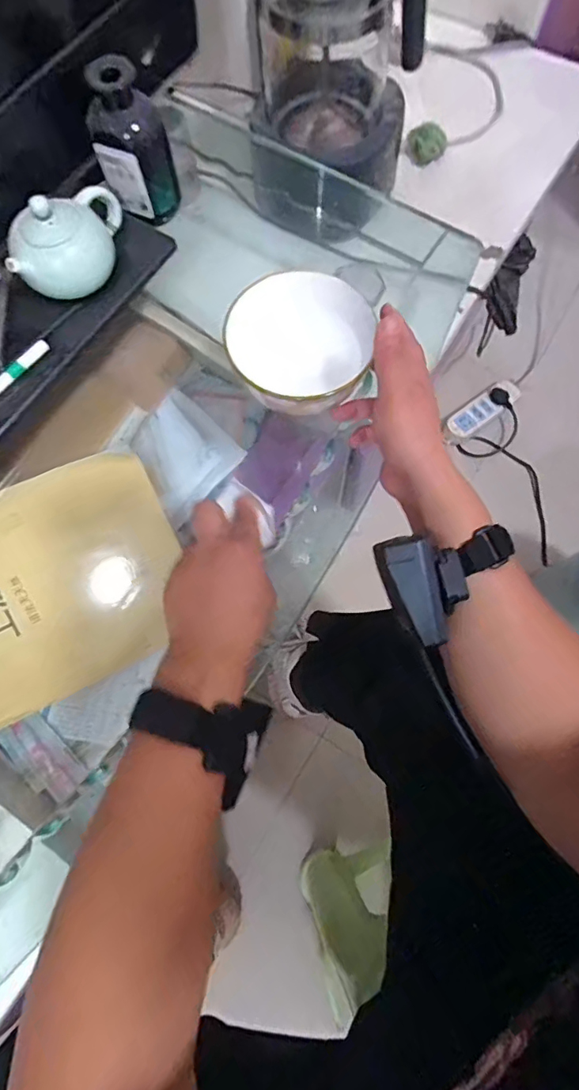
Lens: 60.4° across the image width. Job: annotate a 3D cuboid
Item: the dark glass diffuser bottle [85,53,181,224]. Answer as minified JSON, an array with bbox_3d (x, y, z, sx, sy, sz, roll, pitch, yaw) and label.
[{"bbox_3d":[-0.137,-0.348,0.435,0.049,0.106,0.057,34,77,10],"label":"dark glass diffuser bottle"}]

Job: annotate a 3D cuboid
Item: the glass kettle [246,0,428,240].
[{"bbox_3d":[0.043,-0.471,0.526,0.177,0.228,0.158,4,74,2],"label":"glass kettle"}]

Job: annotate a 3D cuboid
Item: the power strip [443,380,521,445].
[{"bbox_3d":[0.375,-0.262,0.969,0.181,0.024,0.061,-33,76,-8],"label":"power strip"}]

